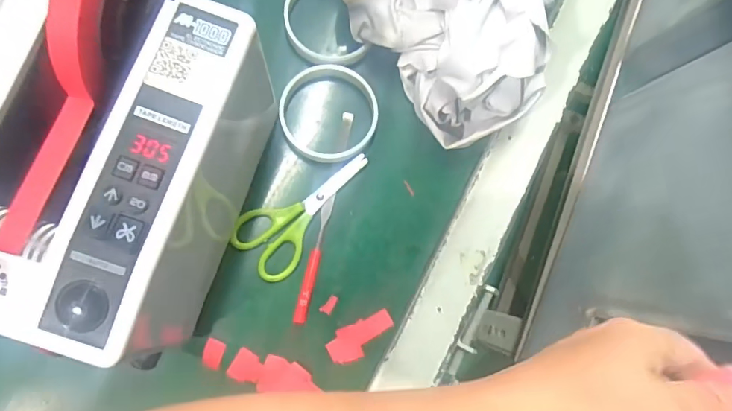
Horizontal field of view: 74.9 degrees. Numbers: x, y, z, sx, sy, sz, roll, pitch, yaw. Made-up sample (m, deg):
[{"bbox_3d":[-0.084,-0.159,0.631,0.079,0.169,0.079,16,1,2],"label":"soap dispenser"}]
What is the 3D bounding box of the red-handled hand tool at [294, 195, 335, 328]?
[{"bbox_3d":[-0.042,0.044,0.397,0.010,0.009,0.107,14,82,-5],"label":"red-handled hand tool"}]

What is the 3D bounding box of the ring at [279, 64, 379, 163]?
[{"bbox_3d":[-0.032,-0.079,0.413,0.083,0.019,0.081,1,83,-7],"label":"ring"}]

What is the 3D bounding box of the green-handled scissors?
[{"bbox_3d":[-0.051,0.001,0.405,0.128,0.007,0.060,-44,90,-10],"label":"green-handled scissors"}]

